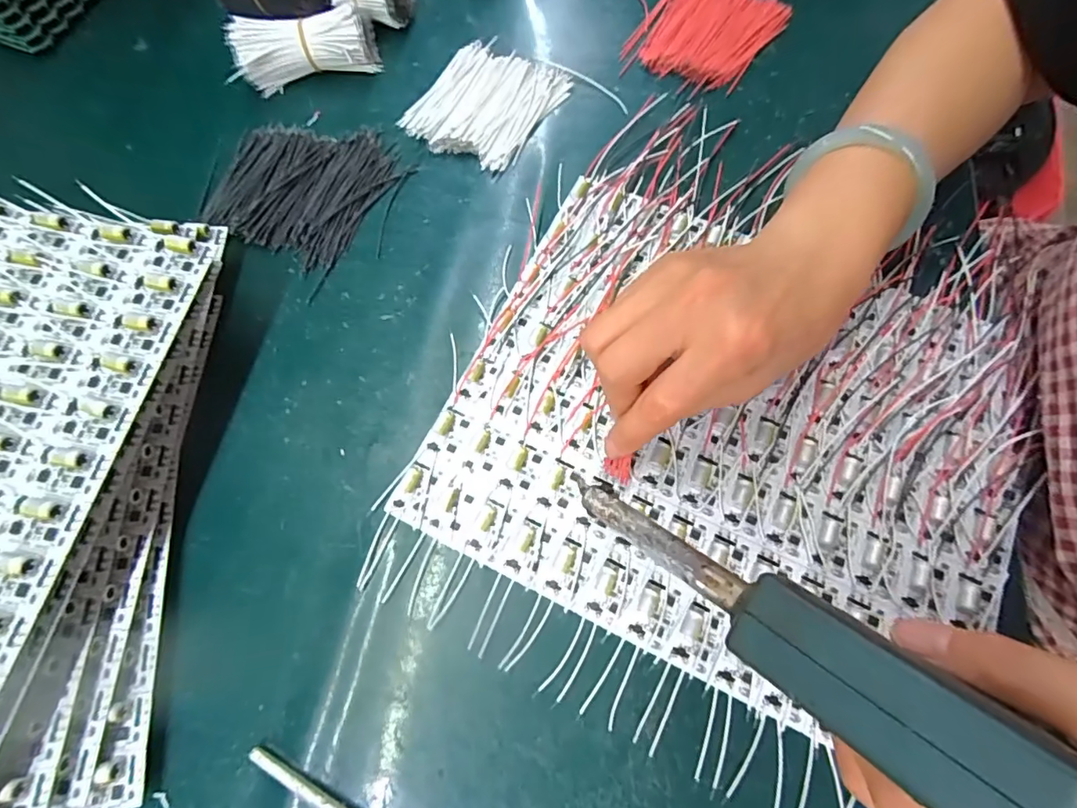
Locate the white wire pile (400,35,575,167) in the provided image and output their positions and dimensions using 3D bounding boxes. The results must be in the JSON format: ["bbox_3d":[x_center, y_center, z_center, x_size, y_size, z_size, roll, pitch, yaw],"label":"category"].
[{"bbox_3d":[-0.035,-0.209,0.362,0.083,0.008,0.099,31,74,10],"label":"white wire pile"}]

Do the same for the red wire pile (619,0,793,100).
[{"bbox_3d":[0.119,-0.268,0.378,0.085,0.009,0.109,34,75,11],"label":"red wire pile"}]

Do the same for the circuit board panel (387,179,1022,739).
[{"bbox_3d":[0.098,0.010,0.283,0.279,0.014,0.235,24,73,8],"label":"circuit board panel"}]

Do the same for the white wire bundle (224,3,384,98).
[{"bbox_3d":[-0.161,-0.247,0.363,0.094,0.030,0.038,-19,72,-6],"label":"white wire bundle"}]

